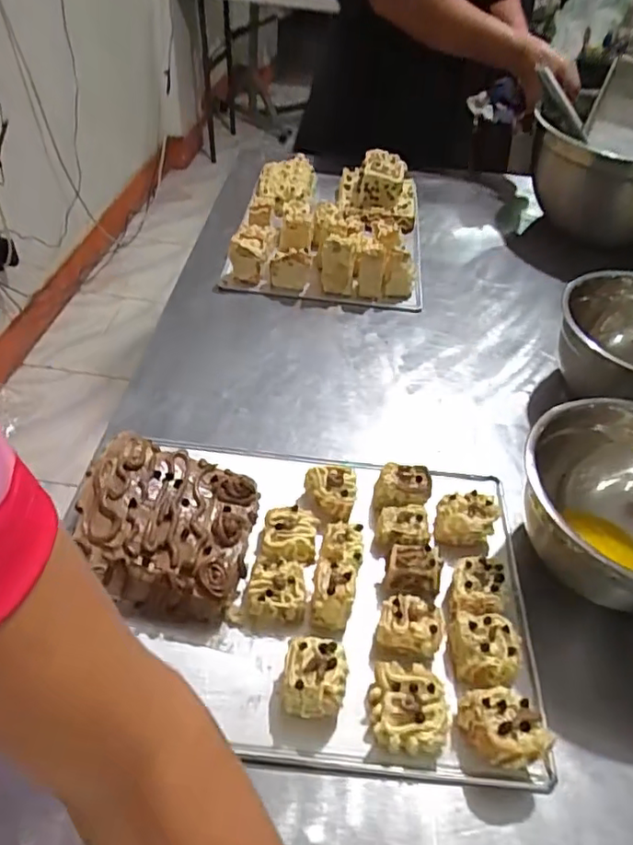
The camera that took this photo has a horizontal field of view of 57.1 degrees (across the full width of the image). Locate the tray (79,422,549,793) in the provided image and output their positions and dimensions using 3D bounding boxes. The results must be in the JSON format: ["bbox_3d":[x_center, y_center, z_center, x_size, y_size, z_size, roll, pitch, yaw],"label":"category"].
[{"bbox_3d":[-0.011,0.104,0.426,0.330,0.052,0.248,5,45,-1],"label":"tray"}]

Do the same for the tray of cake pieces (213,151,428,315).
[{"bbox_3d":[0.019,-0.286,0.791,0.246,0.090,0.319,7,45,2],"label":"tray of cake pieces"}]

